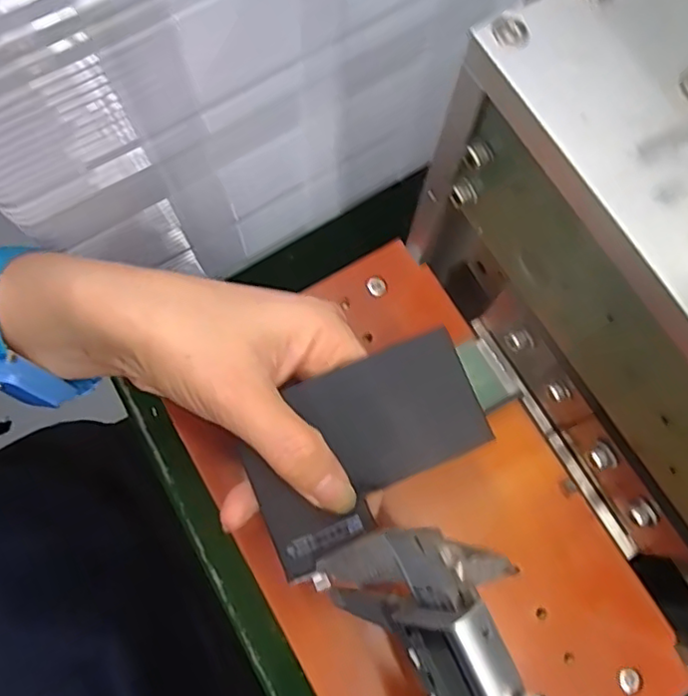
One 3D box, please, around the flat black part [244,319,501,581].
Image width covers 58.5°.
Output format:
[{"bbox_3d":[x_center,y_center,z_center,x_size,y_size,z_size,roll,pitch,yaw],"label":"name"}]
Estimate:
[{"bbox_3d":[0.008,0.037,0.226,0.087,0.006,0.060,-23,82,-4],"label":"flat black part"}]

